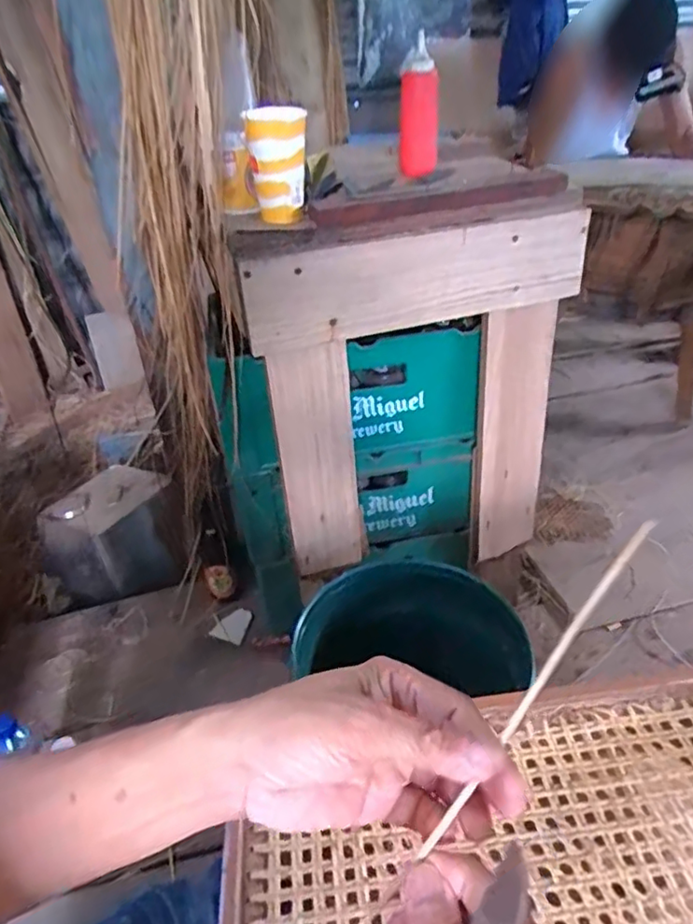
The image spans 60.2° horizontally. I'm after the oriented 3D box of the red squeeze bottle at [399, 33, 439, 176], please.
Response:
[{"bbox_3d":[0.108,-0.515,0.880,0.054,0.166,0.048,6,40,9],"label":"red squeeze bottle"}]

